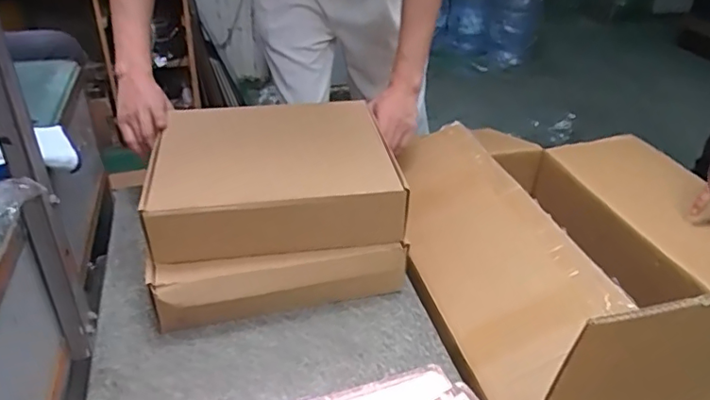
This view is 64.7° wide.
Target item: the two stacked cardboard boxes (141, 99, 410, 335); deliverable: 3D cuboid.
[{"bbox_3d":[-0.122,0.000,0.801,0.318,0.175,0.282,-8,35,-14],"label":"two stacked cardboard boxes"}]

